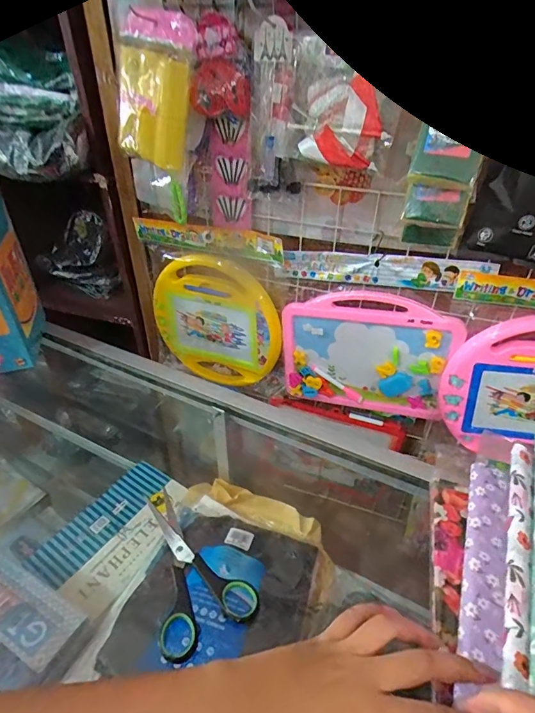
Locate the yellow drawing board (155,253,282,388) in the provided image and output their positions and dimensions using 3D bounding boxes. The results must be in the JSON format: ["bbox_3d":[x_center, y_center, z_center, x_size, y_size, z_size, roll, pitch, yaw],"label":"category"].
[{"bbox_3d":[-0.105,-0.059,0.837,0.274,0.260,0.037,19,41,22],"label":"yellow drawing board"}]

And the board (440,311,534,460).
[{"bbox_3d":[0.425,0.058,0.661,0.270,0.248,0.022,6,26,18],"label":"board"}]

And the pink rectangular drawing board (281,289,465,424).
[{"bbox_3d":[0.173,0.005,0.754,0.283,0.224,0.035,12,39,15],"label":"pink rectangular drawing board"}]

